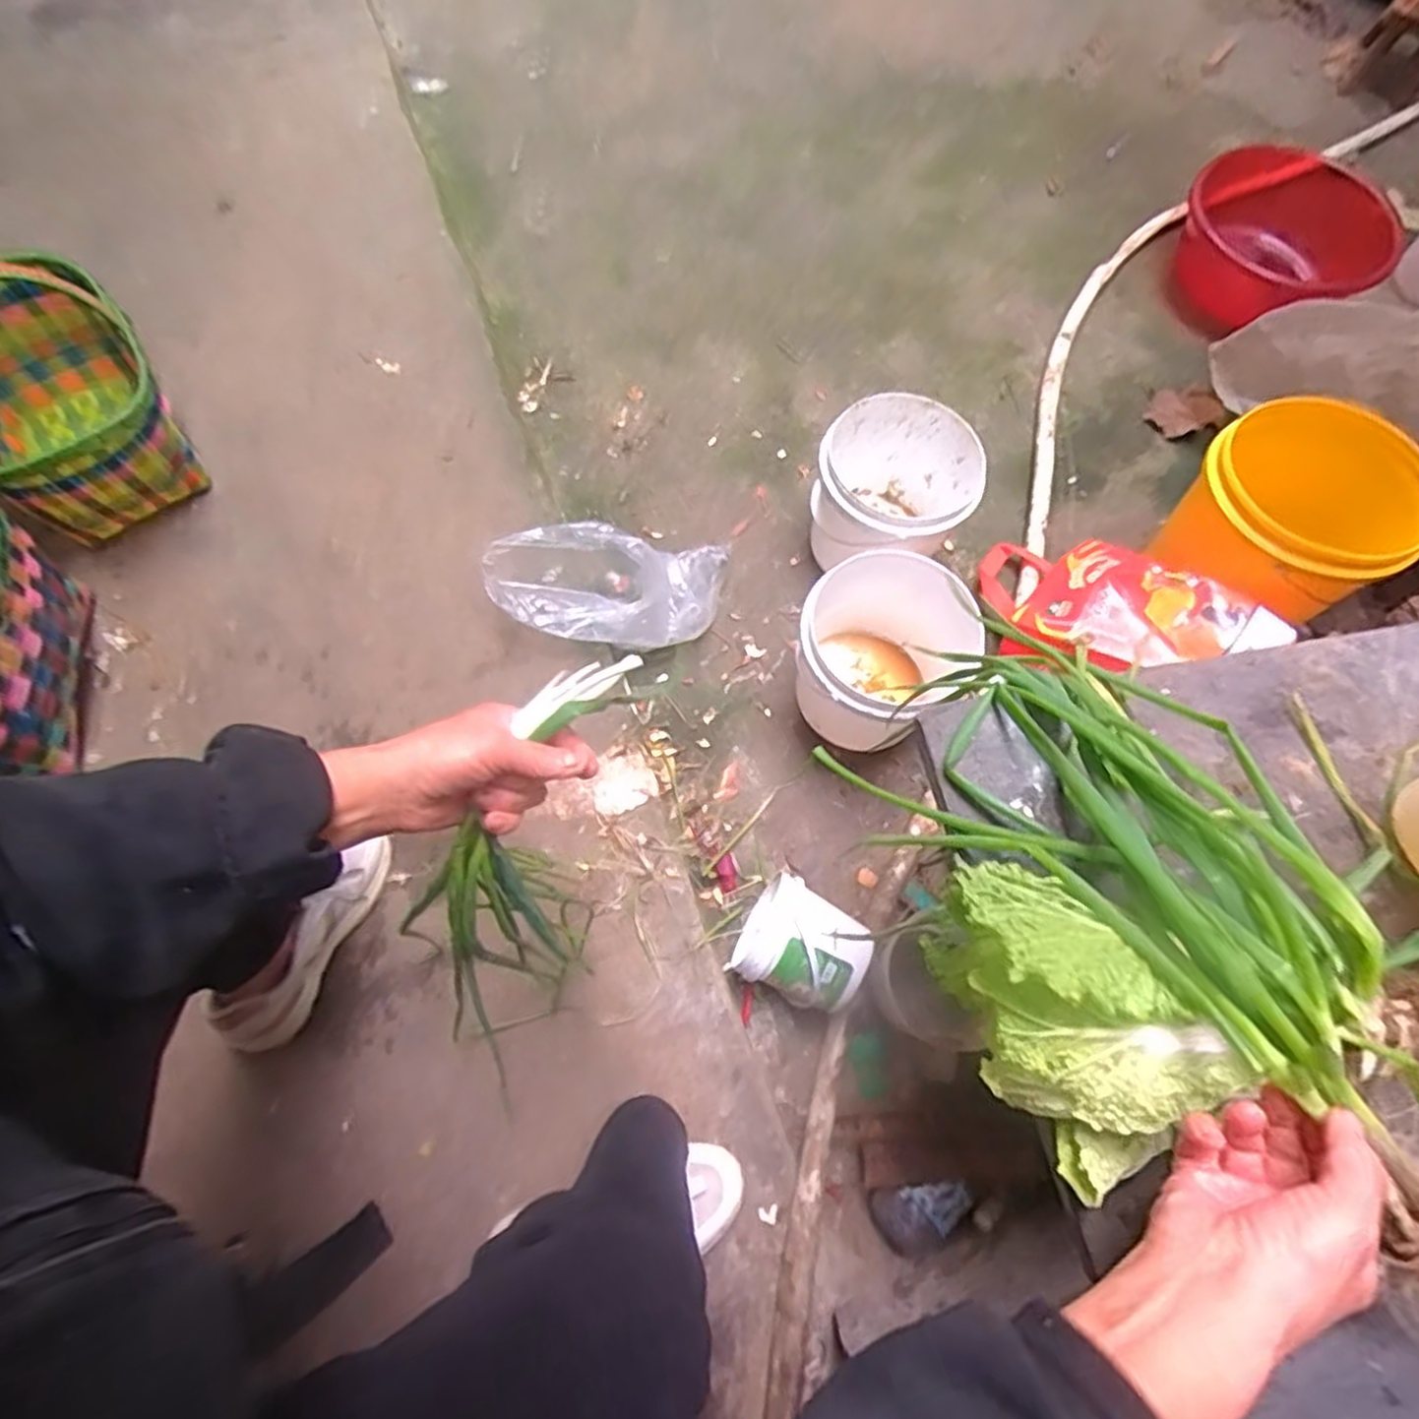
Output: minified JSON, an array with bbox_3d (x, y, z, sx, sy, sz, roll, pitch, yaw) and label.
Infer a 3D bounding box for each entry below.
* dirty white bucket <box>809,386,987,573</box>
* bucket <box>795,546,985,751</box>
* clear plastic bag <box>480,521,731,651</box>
[{"bbox_3d":[0.258,-0.300,1.094,0.214,0.209,0.222,0,69,-1],"label":"dirty white bucket"},{"bbox_3d":[0.201,-0.064,0.975,0.179,0.241,0.179,0,69,-1],"label":"bucket"},{"bbox_3d":[-0.118,-0.167,1.035,0.332,0.169,0.164,-16,71,-7],"label":"clear plastic bag"}]

